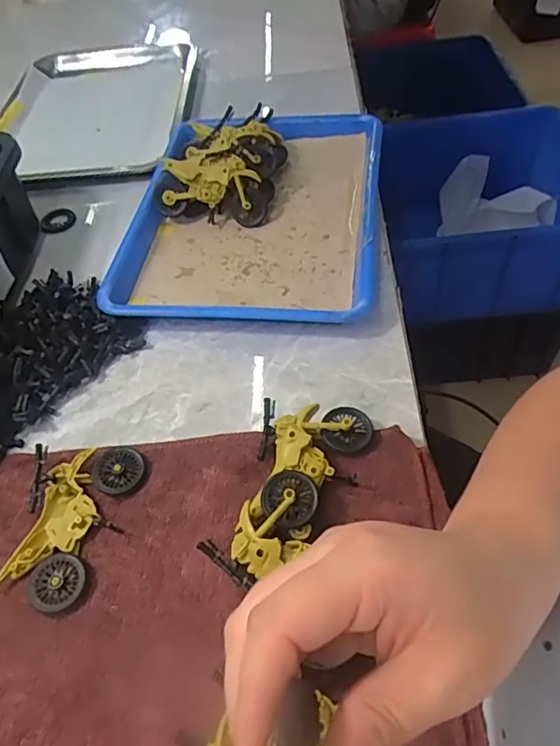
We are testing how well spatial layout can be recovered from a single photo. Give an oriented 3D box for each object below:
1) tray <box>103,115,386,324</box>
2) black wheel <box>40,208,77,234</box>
[{"bbox_3d":[-0.023,-0.171,0.583,0.245,0.036,0.317,3,52,8],"label":"tray"},{"bbox_3d":[-0.250,-0.172,0.636,0.038,0.006,0.042,-14,52,-6],"label":"black wheel"}]

